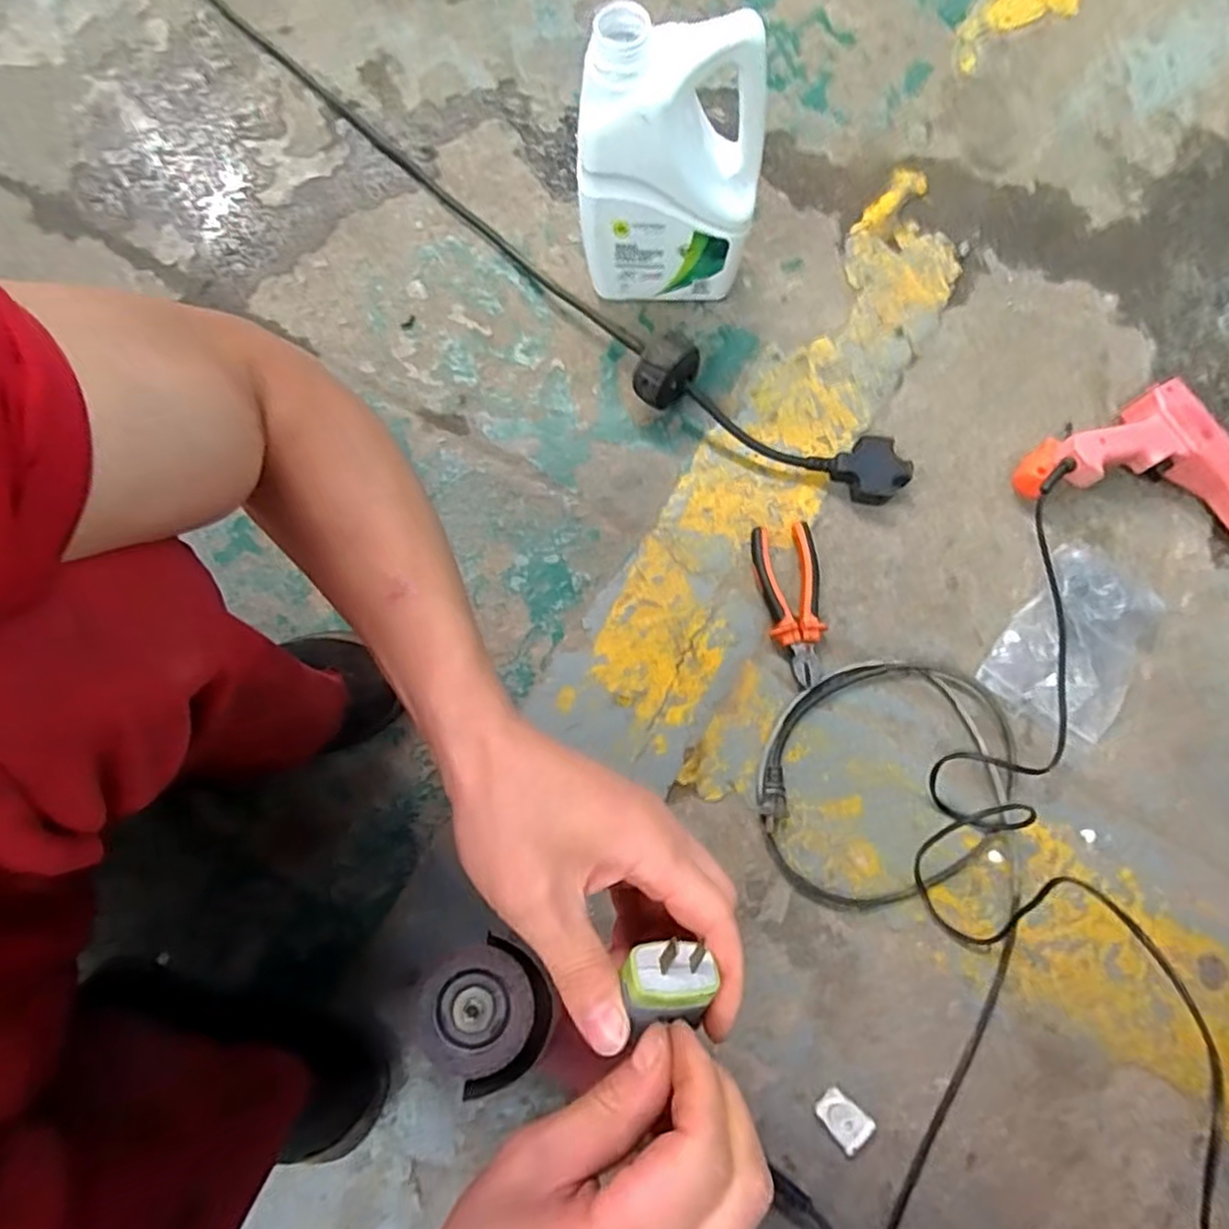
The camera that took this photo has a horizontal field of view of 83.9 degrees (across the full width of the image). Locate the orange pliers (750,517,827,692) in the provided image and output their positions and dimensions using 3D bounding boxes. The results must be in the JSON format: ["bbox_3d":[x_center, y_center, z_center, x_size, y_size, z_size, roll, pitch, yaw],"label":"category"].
[{"bbox_3d":[0.170,-0.014,0.635,0.062,0.030,0.153,-11,77,-1],"label":"orange pliers"}]

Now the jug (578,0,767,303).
[{"bbox_3d":[0.050,-0.386,0.618,0.153,0.246,0.076,12,78,5],"label":"jug"}]

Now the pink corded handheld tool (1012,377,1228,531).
[{"bbox_3d":[0.490,-0.113,0.634,0.186,0.058,0.165,-25,77,-4],"label":"pink corded handheld tool"}]

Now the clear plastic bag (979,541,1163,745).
[{"bbox_3d":[0.419,0.027,0.617,0.110,0.035,0.151,35,80,9],"label":"clear plastic bag"}]

